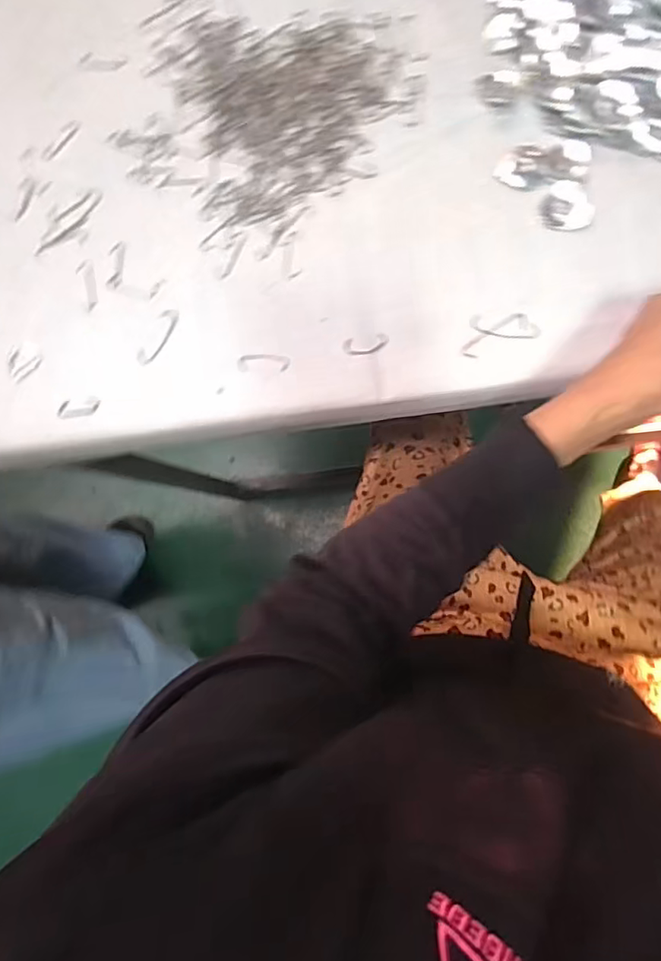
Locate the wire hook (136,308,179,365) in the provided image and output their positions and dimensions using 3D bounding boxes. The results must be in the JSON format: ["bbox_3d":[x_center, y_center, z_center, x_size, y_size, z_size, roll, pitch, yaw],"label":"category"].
[{"bbox_3d":[-0.146,-0.123,0.489,0.018,0.007,0.053,27,87,9],"label":"wire hook"}]

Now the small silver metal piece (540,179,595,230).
[{"bbox_3d":[0.182,-0.211,0.442,0.035,0.005,0.040,-30,81,2],"label":"small silver metal piece"}]

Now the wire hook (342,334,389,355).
[{"bbox_3d":[0.028,-0.109,0.458,0.037,0.004,0.015,-6,82,6],"label":"wire hook"}]

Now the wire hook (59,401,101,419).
[{"bbox_3d":[-0.217,-0.061,0.492,0.040,0.005,0.015,0,83,7],"label":"wire hook"}]

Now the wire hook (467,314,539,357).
[{"bbox_3d":[0.133,-0.113,0.444,0.057,0.004,0.034,0,83,7],"label":"wire hook"}]

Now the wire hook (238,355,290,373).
[{"bbox_3d":[-0.054,-0.096,0.471,0.044,0.004,0.015,0,83,7],"label":"wire hook"}]

